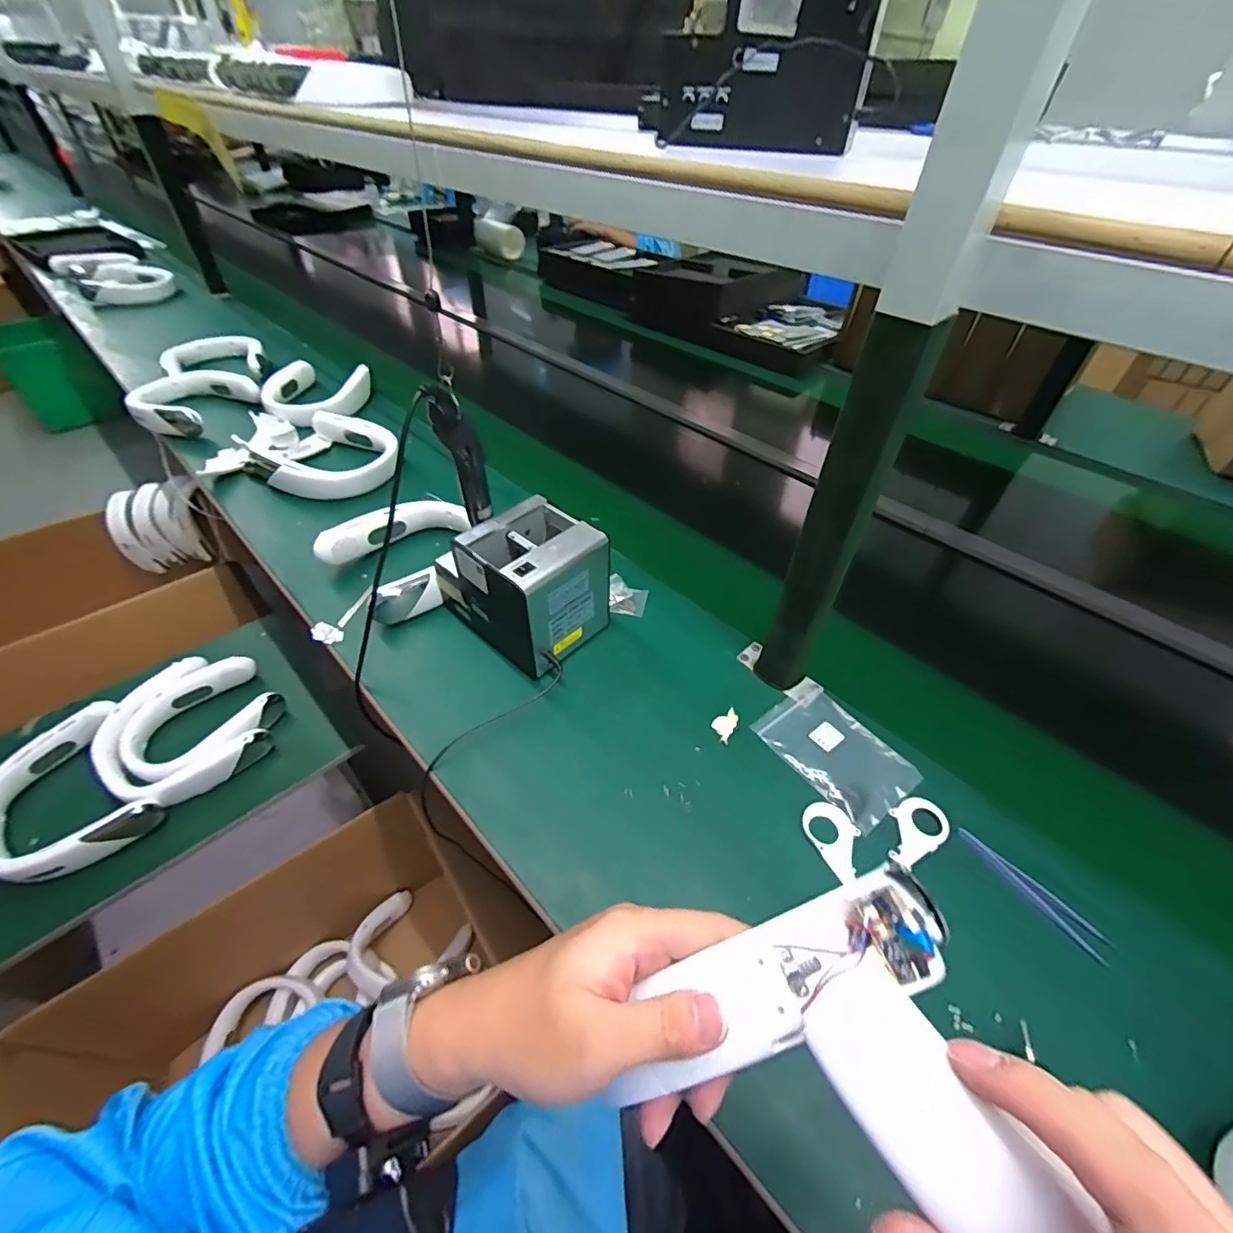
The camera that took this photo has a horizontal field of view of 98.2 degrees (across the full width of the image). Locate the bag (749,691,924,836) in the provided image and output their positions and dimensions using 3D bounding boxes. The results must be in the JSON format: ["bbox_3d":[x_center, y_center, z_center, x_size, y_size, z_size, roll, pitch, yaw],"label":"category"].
[{"bbox_3d":[0.232,0.142,0.566,0.102,0.007,0.147,-26,53,-25],"label":"bag"}]

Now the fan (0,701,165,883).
[{"bbox_3d":[-0.787,0.253,0.756,0.191,0.053,0.244,-33,56,-29],"label":"fan"}]

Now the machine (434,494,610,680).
[{"bbox_3d":[-0.112,-0.053,0.643,0.182,0.138,0.135,35,54,27],"label":"machine"}]

